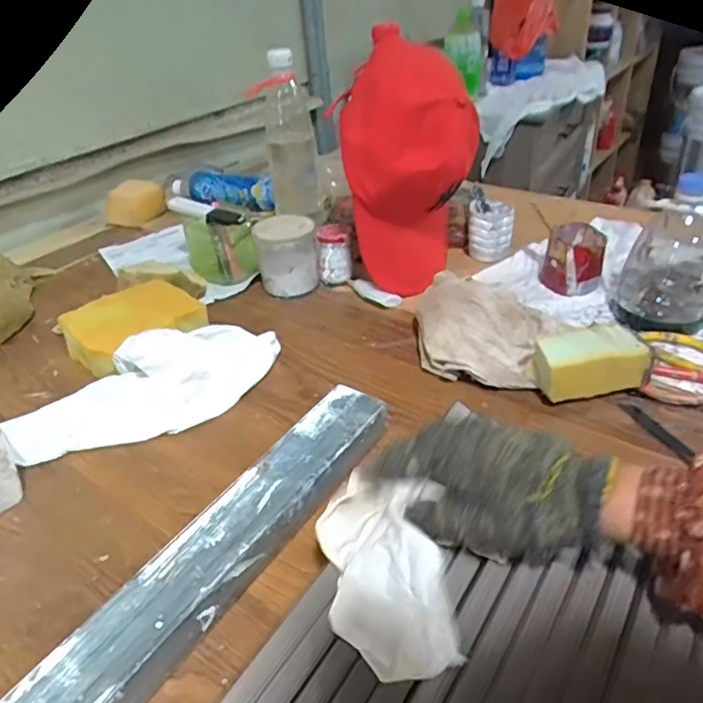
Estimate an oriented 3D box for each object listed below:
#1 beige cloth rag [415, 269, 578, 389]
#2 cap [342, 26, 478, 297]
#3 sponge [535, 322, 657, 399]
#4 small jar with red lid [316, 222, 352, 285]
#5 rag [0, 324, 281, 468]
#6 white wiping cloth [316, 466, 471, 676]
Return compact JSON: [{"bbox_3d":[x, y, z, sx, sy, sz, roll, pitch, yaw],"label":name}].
[{"bbox_3d":[0.152,-0.039,0.646,0.157,0.072,0.169,13,39,25],"label":"beige cloth rag"},{"bbox_3d":[0.071,-0.206,0.698,0.142,0.301,0.085,7,37,17],"label":"cap"},{"bbox_3d":[0.238,0.012,0.571,0.106,0.064,0.048,-6,35,-1],"label":"sponge"},{"bbox_3d":[-0.022,-0.136,0.804,0.046,0.079,0.044,-4,35,1],"label":"small jar with red lid"},{"bbox_3d":[-0.210,0.033,0.604,0.280,0.063,0.115,-24,39,-25],"label":"rag"},{"bbox_3d":[0.018,0.134,0.367,0.077,0.039,0.129,-5,35,1],"label":"white wiping cloth"}]

